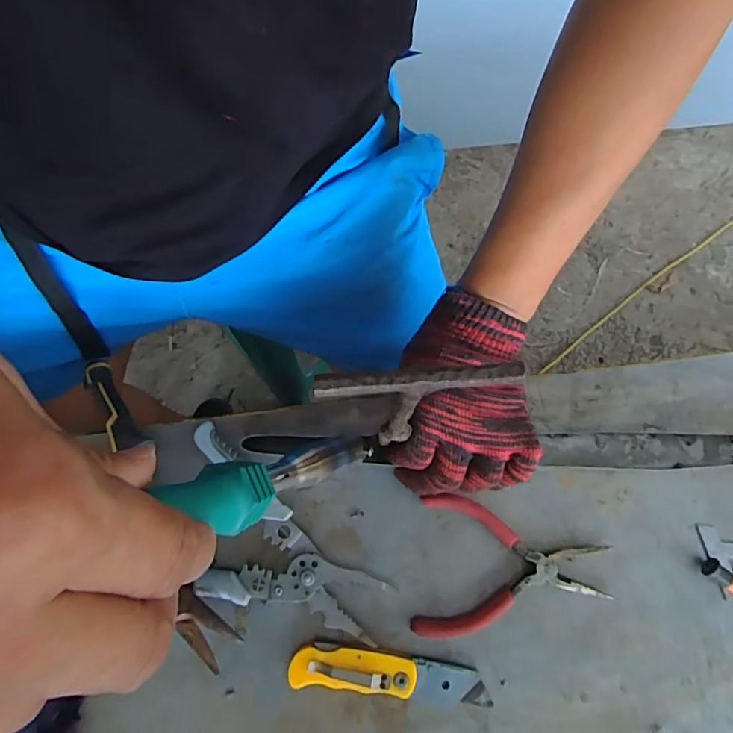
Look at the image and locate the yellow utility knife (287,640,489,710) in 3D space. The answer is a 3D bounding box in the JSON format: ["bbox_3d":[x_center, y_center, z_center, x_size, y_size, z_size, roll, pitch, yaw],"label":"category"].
[{"bbox_3d":[0.018,0.223,0.368,0.142,0.016,0.029,10,79,1],"label":"yellow utility knife"}]

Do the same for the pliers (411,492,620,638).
[{"bbox_3d":[0.109,0.156,0.385,0.142,0.010,0.100,6,79,0],"label":"pliers"}]

